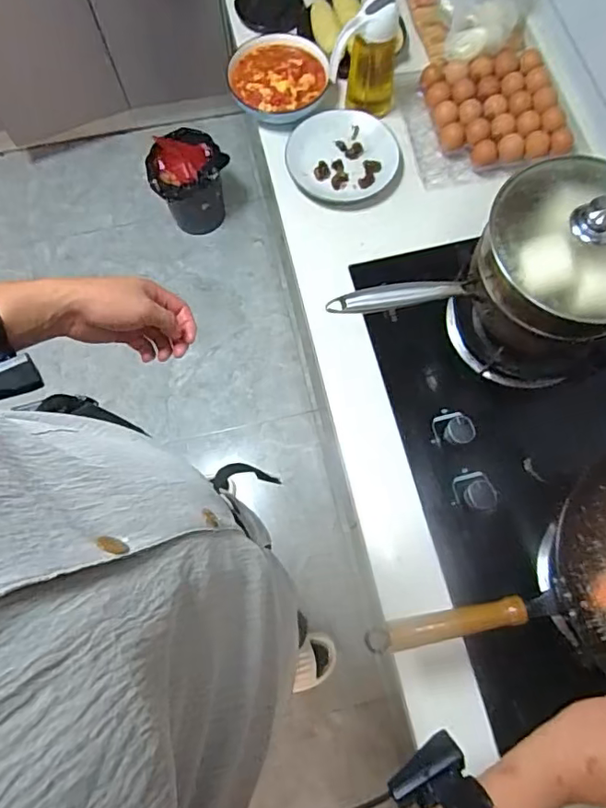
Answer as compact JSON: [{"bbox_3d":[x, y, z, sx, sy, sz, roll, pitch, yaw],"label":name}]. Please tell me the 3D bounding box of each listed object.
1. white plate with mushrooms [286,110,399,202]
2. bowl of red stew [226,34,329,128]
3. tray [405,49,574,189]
[{"bbox_3d":[0.074,-0.472,1.007,0.202,0.028,0.186,0,72,1],"label":"white plate with mushrooms"},{"bbox_3d":[-0.048,-0.655,1.060,0.190,0.040,0.207,0,72,1],"label":"bowl of red stew"},{"bbox_3d":[0.345,-0.548,1.015,0.264,0.052,0.264,-6,72,-1],"label":"tray"}]

